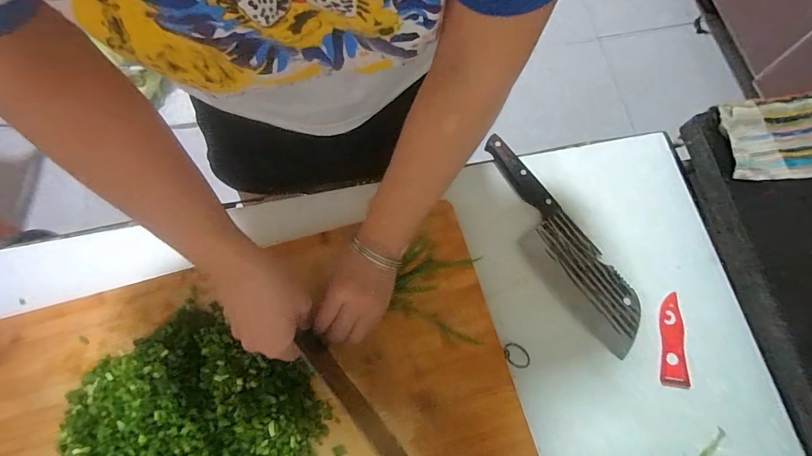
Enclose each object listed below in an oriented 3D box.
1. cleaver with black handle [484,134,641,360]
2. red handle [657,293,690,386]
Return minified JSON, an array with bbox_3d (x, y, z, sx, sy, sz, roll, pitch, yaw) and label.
[{"bbox_3d":[0.178,0.015,0.497,0.081,0.017,0.288,-34,75,-10],"label":"cleaver with black handle"},{"bbox_3d":[0.306,0.128,0.466,0.027,0.007,0.103,7,73,3],"label":"red handle"}]

